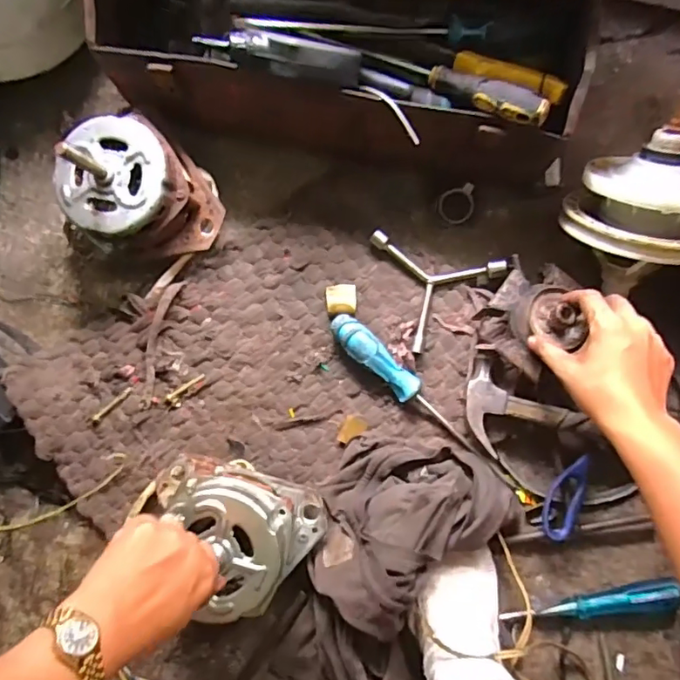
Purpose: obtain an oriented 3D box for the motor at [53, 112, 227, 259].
[{"bbox_3d":[-0.197,-0.146,0.517,0.144,0.147,0.120,13,87,2],"label":"motor"}]

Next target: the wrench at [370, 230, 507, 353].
[{"bbox_3d":[0.108,-0.072,0.564,0.121,0.015,0.129,-25,86,0],"label":"wrench"}]

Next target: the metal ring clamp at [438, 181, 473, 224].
[{"bbox_3d":[0.128,-0.148,0.584,0.038,0.014,0.042,-3,92,16],"label":"metal ring clamp"}]

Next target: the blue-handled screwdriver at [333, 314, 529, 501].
[{"bbox_3d":[0.094,0.075,0.546,0.272,0.029,0.029,44,88,3],"label":"blue-handled screwdriver"}]

